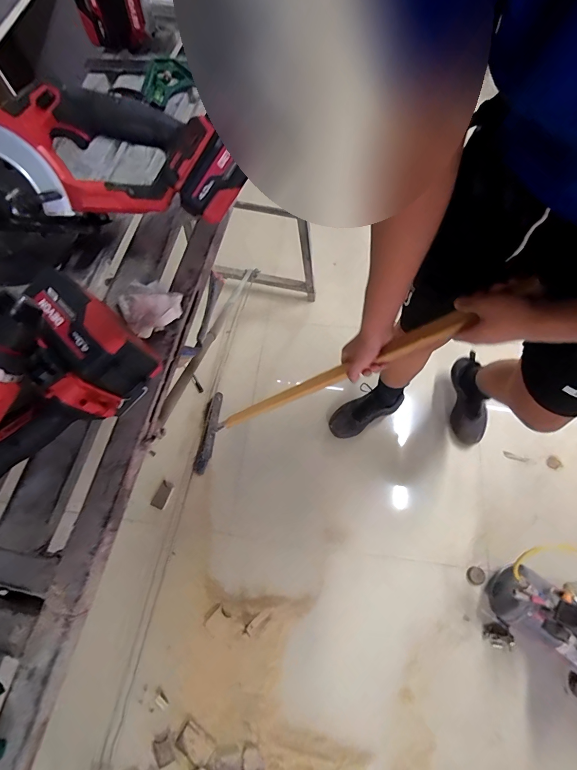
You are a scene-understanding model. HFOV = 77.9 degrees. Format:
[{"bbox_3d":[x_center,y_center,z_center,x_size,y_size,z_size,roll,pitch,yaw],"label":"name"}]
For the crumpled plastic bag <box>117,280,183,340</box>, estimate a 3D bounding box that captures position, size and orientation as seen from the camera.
[{"bbox_3d":[-0.157,-0.092,0.398,0.060,0.021,0.066,-36,72,-13],"label":"crumpled plastic bag"}]

